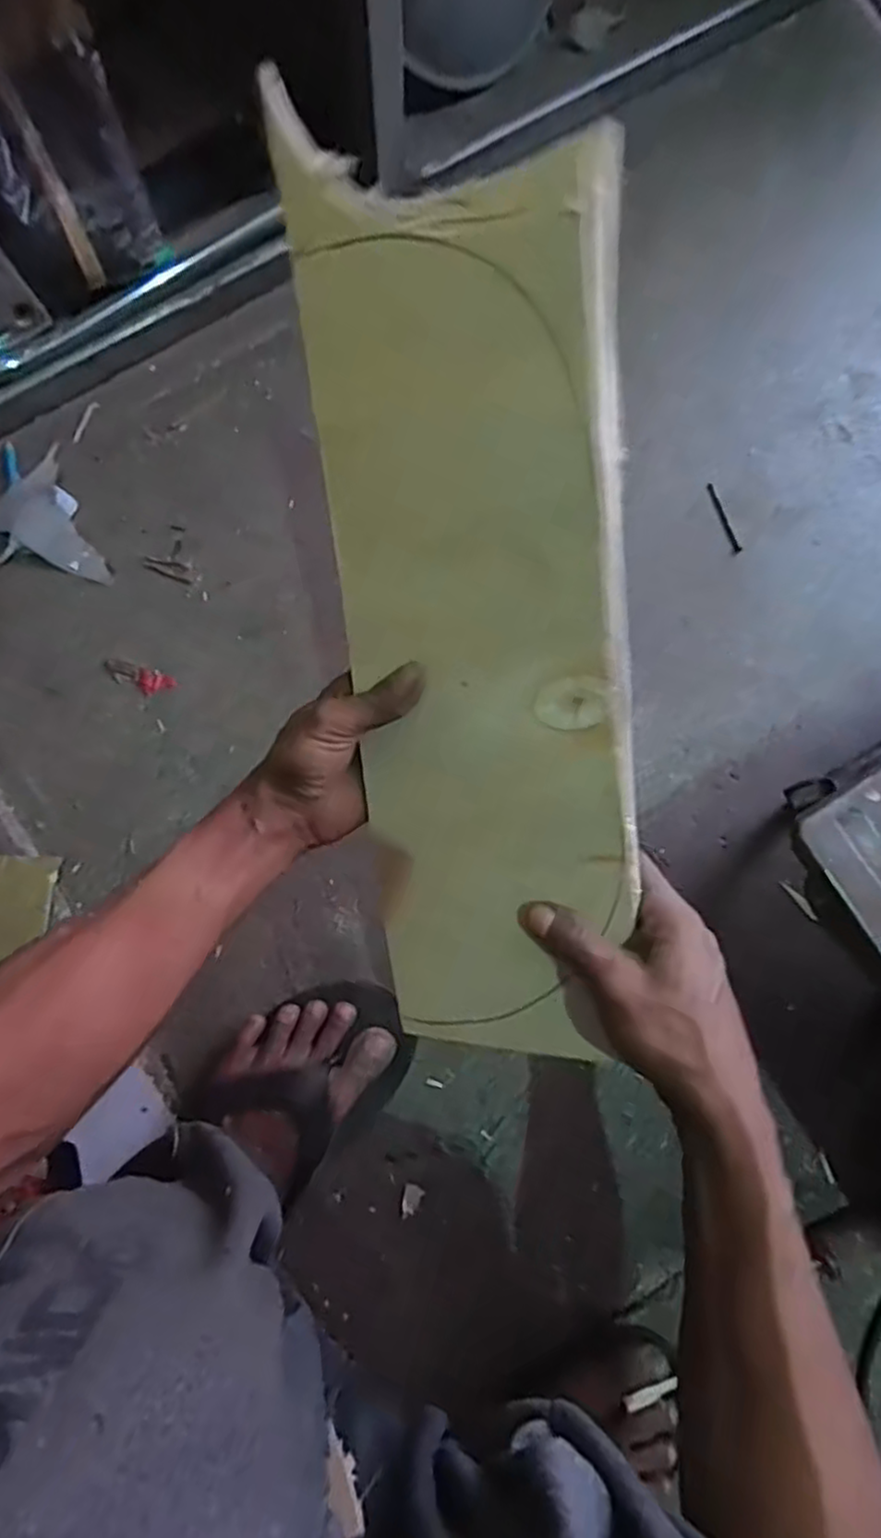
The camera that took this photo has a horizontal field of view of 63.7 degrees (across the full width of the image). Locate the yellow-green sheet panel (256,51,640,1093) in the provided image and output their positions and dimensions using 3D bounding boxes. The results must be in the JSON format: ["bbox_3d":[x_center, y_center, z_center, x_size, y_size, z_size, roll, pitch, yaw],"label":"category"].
[{"bbox_3d":[0.017,-0.071,0.387,0.164,0.025,0.477,0,103,26],"label":"yellow-green sheet panel"}]

